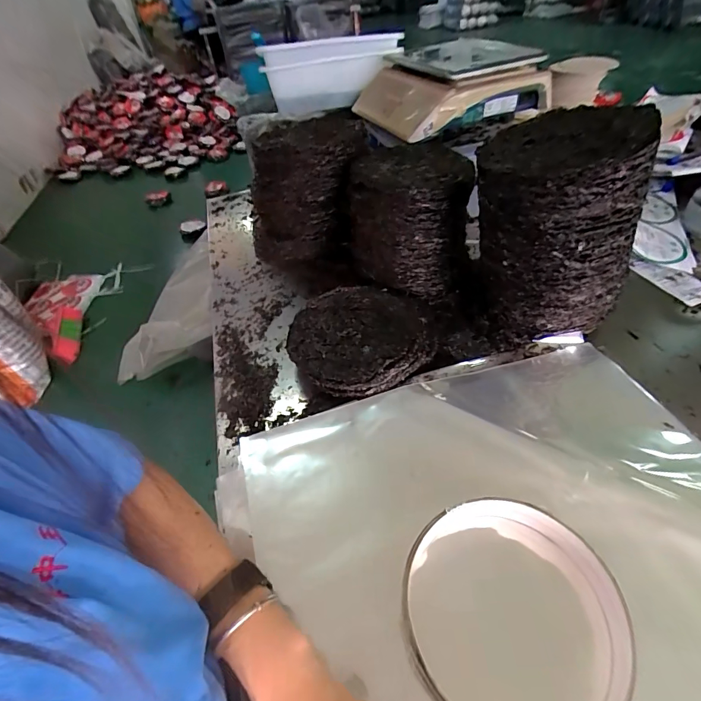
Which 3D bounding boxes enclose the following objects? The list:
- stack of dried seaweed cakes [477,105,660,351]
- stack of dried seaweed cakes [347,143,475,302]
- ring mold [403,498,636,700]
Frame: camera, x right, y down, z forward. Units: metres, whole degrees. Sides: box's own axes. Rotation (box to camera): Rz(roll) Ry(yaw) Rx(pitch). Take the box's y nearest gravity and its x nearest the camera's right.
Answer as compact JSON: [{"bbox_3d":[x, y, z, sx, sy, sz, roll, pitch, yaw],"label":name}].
[{"bbox_3d":[0.288,-0.165,0.579,0.212,0.294,0.204,6,47,13],"label":"stack of dried seaweed cakes"},{"bbox_3d":[0.104,-0.232,0.704,0.194,0.184,0.183,8,47,15],"label":"stack of dried seaweed cakes"},{"bbox_3d":[0.148,0.228,0.355,0.182,0.039,0.178,-1,46,6],"label":"ring mold"}]

